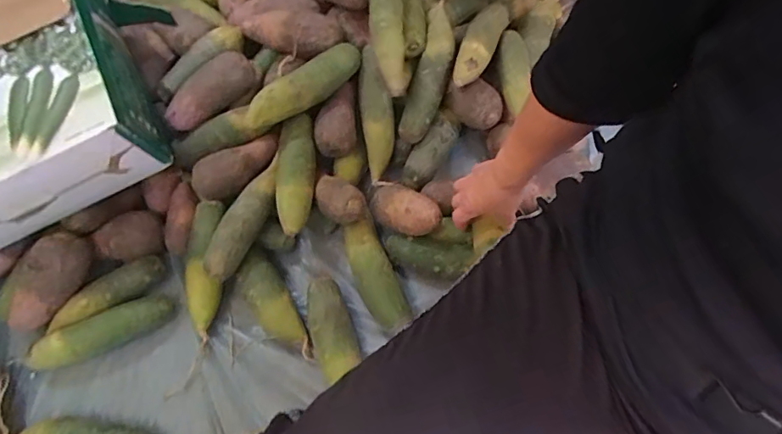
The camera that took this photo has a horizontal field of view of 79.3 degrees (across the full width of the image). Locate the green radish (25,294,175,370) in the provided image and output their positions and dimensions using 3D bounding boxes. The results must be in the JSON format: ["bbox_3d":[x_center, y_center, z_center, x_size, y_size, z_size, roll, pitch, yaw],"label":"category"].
[{"bbox_3d":[-0.415,0.166,0.672,0.204,0.055,0.051,-23,64,-11],"label":"green radish"}]

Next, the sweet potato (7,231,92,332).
[{"bbox_3d":[-0.494,0.092,0.661,0.073,0.062,0.152,27,84,14],"label":"sweet potato"}]

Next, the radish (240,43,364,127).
[{"bbox_3d":[-0.134,-0.206,0.723,0.050,0.051,0.211,39,69,19],"label":"radish"}]

